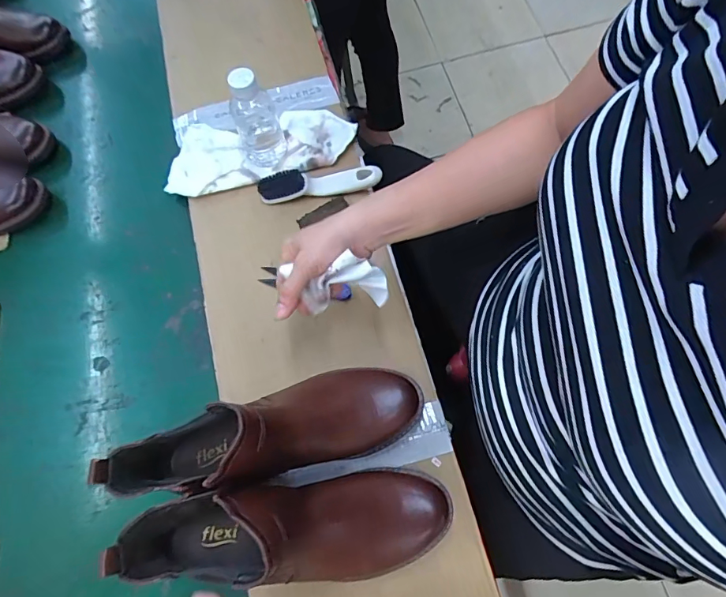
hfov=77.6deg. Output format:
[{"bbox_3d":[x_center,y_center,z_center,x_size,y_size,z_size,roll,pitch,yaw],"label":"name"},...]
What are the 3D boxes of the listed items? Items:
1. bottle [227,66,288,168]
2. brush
[{"bbox_3d":[-0.139,-0.233,0.586,0.056,0.127,0.051,-18,69,-2],"label":"bottle"},{"bbox_3d":[-0.058,-0.158,0.607,0.162,0.025,0.032,-9,69,1],"label":"brush"}]

